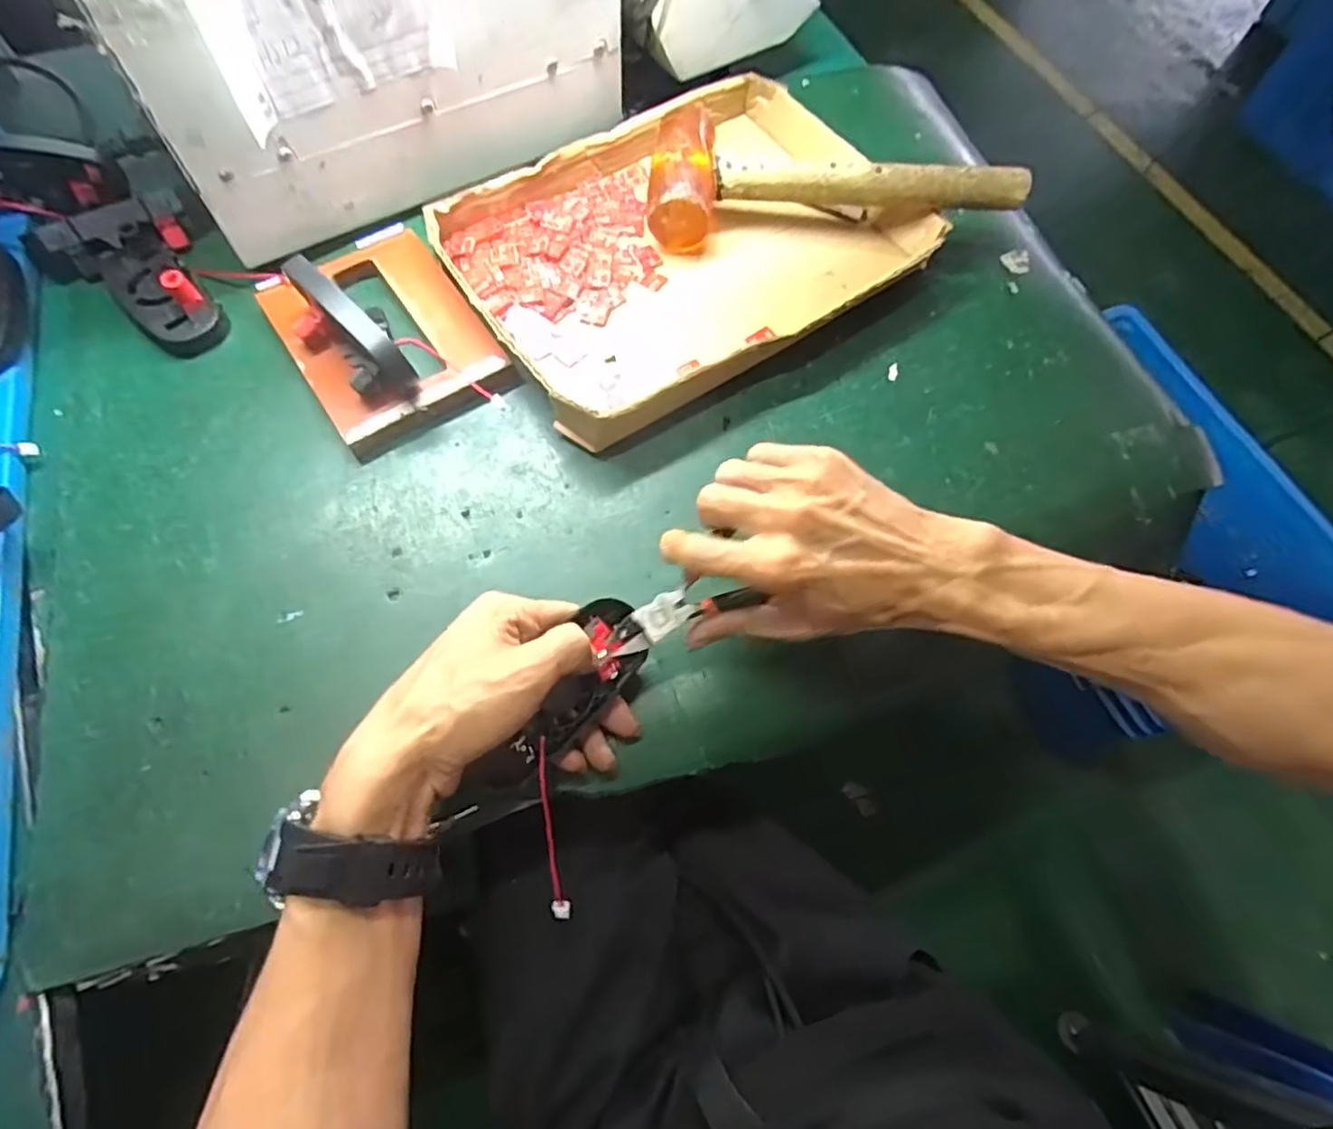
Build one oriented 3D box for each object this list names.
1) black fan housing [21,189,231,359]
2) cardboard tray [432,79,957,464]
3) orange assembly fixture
[{"bbox_3d":[-0.371,-0.195,0.478,0.101,0.036,0.127,-30,71,-13],"label":"black fan housing"},{"bbox_3d":[0.016,-0.240,0.515,0.325,0.043,0.239,-32,72,-14],"label":"cardboard tray"},{"bbox_3d":[-0.195,-0.160,0.479,0.118,0.022,0.154,-32,72,-14],"label":"orange assembly fixture"}]

